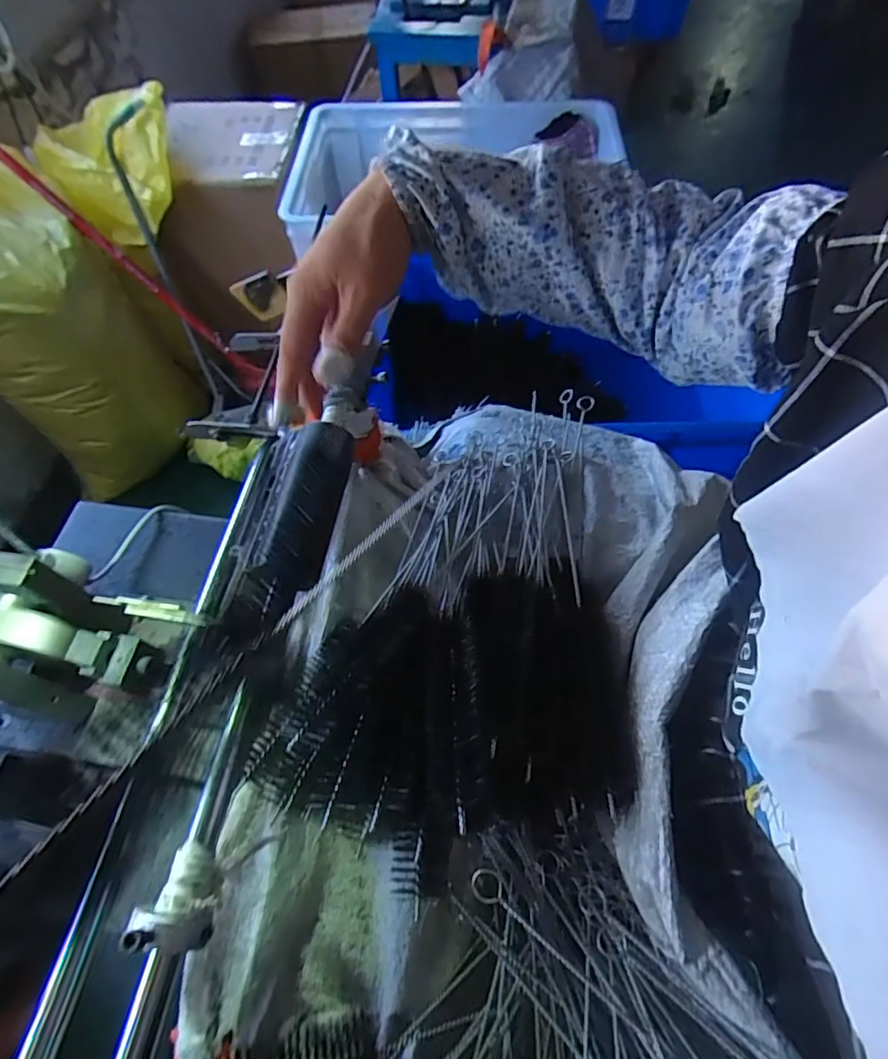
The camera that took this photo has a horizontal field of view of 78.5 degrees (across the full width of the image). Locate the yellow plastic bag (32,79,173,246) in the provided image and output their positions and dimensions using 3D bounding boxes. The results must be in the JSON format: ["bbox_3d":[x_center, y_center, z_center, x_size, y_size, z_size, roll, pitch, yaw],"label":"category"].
[{"bbox_3d":[-0.620,-0.693,1.037,0.228,0.201,0.238,-36,65,-17],"label":"yellow plastic bag"}]

